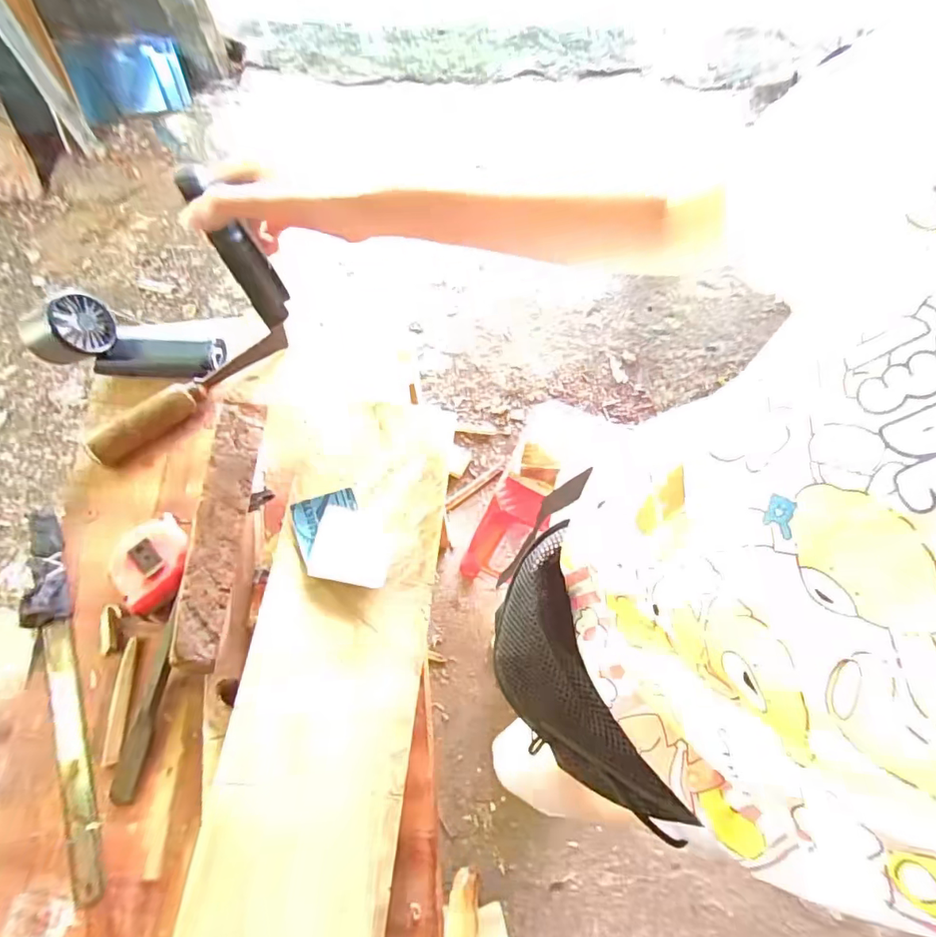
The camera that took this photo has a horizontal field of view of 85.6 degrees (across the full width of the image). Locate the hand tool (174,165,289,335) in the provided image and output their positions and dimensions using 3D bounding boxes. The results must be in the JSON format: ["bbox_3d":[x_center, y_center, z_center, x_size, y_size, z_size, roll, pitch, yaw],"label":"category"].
[{"bbox_3d":[-0.160,-0.153,0.353,0.027,0.107,0.018,-36,27,-14],"label":"hand tool"}]

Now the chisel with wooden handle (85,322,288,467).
[{"bbox_3d":[-0.272,-0.078,0.500,0.210,0.027,0.026,-42,73,-15],"label":"chisel with wooden handle"}]

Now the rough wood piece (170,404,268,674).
[{"bbox_3d":[-0.197,0.044,0.402,0.032,0.023,0.213,2,67,1],"label":"rough wood piece"}]

